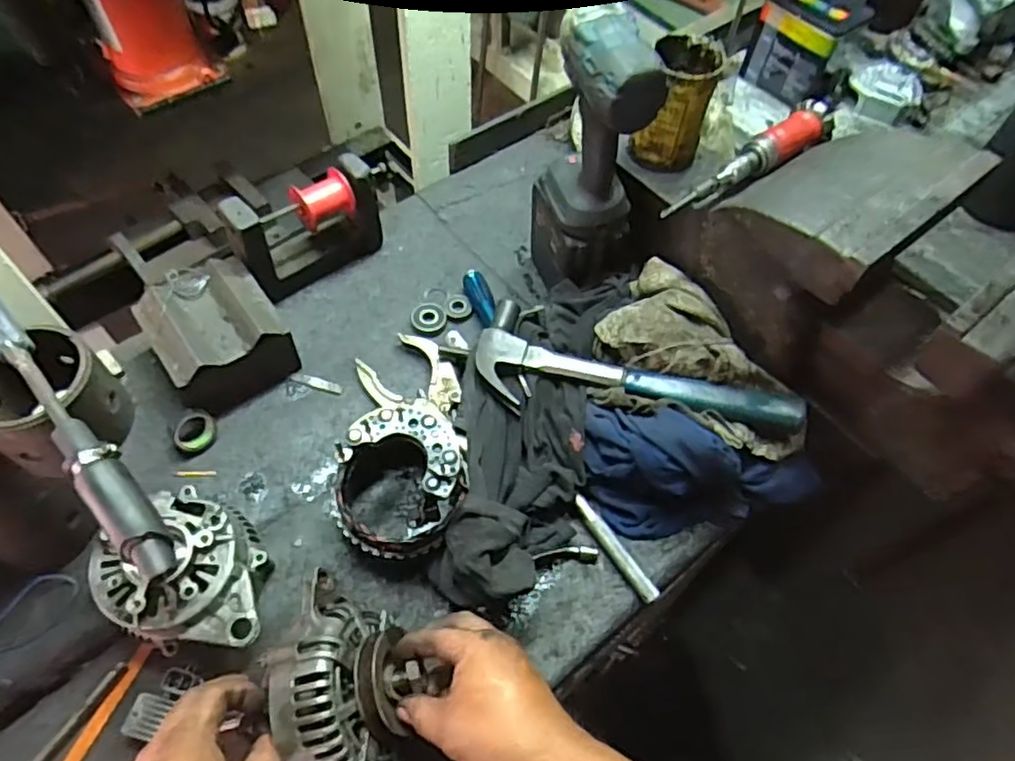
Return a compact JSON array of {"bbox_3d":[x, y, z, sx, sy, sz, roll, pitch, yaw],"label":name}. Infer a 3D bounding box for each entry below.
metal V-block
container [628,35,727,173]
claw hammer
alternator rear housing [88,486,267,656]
[{"bbox_3d":[-0.304,-0.044,0.698,0.122,0.098,0.132,-29,64,-19],"label":"metal V-block"},{"bbox_3d":[0.175,-0.288,0.681,0.071,0.116,0.076,1,58,-2],"label":"container"},{"bbox_3d":[0.122,0.011,0.662,0.331,0.041,0.116,23,60,11],"label":"claw hammer"},{"bbox_3d":[-0.287,0.164,0.580,0.145,0.088,0.140,-1,58,-4],"label":"alternator rear housing"}]

